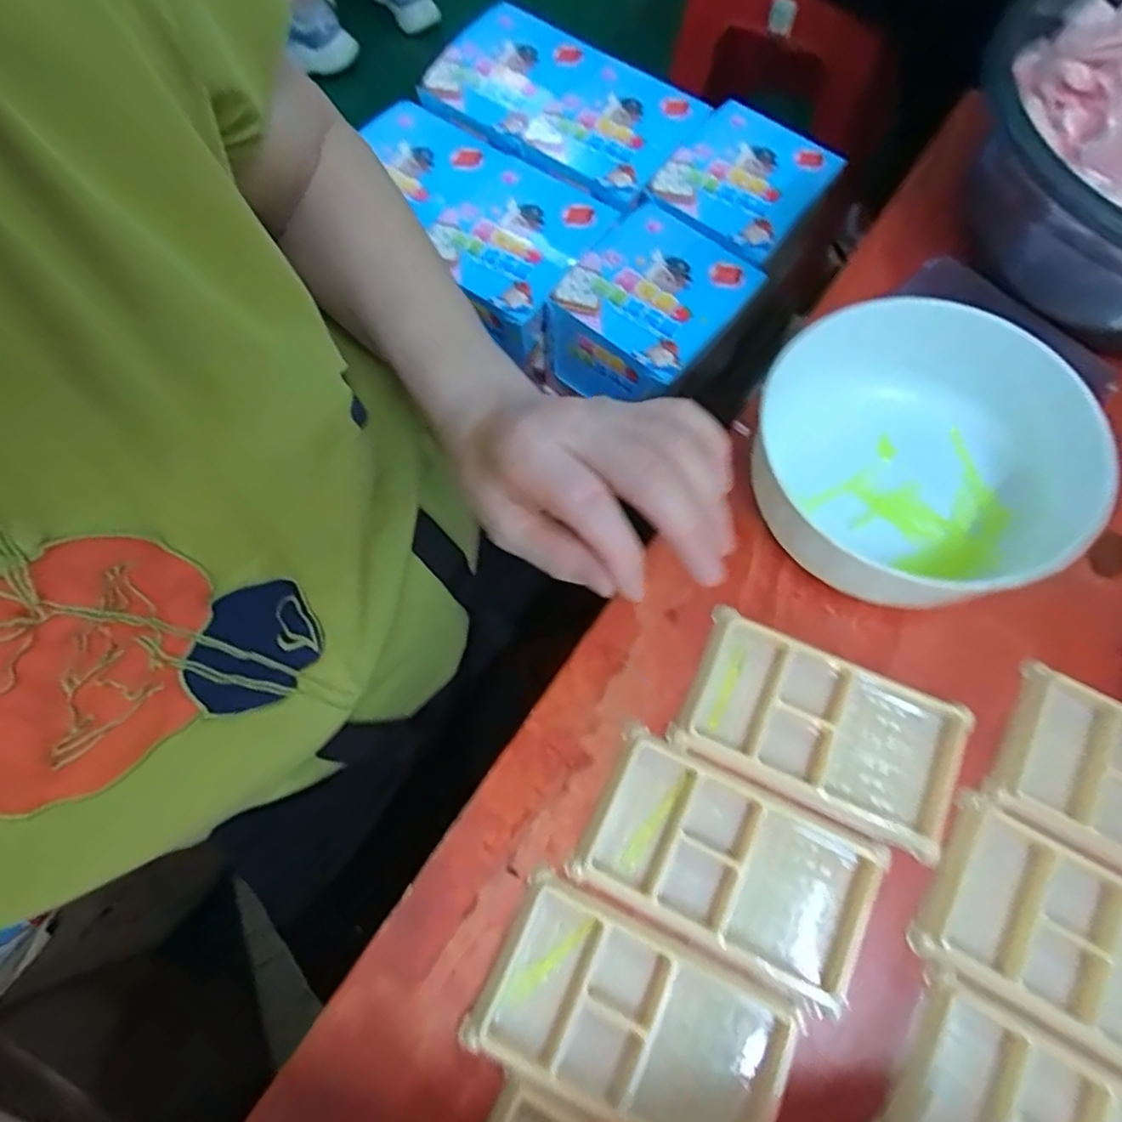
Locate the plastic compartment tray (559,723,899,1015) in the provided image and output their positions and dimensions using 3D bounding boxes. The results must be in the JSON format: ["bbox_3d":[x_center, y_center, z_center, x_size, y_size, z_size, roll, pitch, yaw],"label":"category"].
[{"bbox_3d":[0.081,0.148,0.311,0.133,0.020,0.075,25,74,11],"label":"plastic compartment tray"}]

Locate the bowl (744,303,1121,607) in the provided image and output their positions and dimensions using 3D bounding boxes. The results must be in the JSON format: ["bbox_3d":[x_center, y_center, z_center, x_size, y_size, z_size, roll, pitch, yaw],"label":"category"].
[{"bbox_3d":[0.183,-0.054,0.342,0.162,0.064,0.145,-17,71,-3],"label":"bowl"}]

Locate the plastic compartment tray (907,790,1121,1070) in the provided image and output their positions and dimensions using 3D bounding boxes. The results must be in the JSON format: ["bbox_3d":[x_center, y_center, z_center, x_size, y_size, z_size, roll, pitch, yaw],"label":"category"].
[{"bbox_3d":[0.247,0.181,0.288,0.147,0.011,0.076,27,74,11],"label":"plastic compartment tray"}]

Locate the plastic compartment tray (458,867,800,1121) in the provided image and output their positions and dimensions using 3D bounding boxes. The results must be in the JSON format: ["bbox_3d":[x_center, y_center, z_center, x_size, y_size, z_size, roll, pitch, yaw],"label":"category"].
[{"bbox_3d":[0.032,0.209,0.283,0.135,0.010,0.076,24,74,11],"label":"plastic compartment tray"}]

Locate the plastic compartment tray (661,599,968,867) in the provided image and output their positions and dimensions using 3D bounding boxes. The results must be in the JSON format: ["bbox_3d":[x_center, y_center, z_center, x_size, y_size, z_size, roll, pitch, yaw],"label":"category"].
[{"bbox_3d":[0.134,0.085,0.322,0.134,0.009,0.076,23,73,10],"label":"plastic compartment tray"}]

